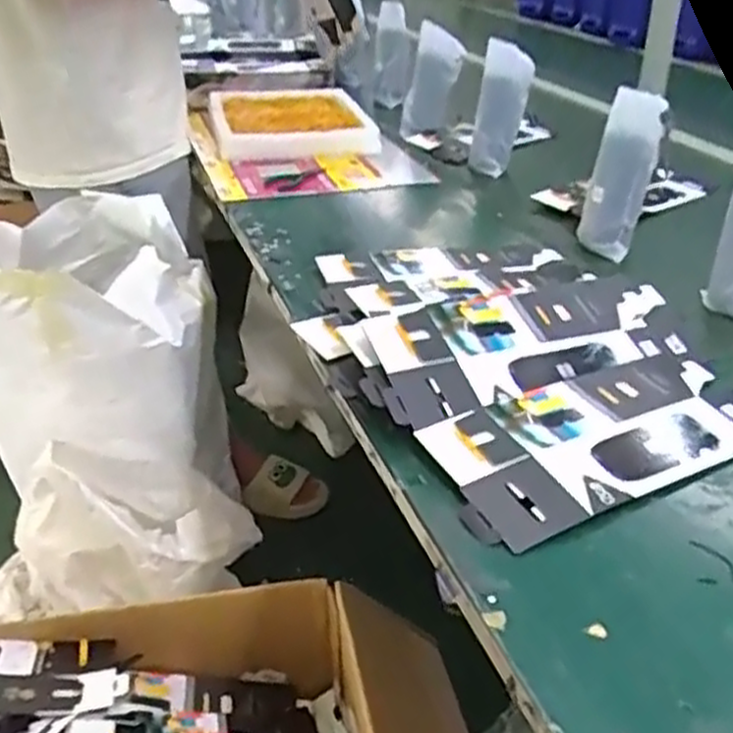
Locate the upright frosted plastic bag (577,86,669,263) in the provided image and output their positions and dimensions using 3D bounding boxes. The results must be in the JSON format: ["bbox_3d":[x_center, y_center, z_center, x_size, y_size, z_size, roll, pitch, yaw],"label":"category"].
[{"bbox_3d":[0.335,-0.247,1.033,0.085,0.201,0.056,11,33,17],"label":"upright frosted plastic bag"}]

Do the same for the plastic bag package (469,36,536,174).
[{"bbox_3d":[0.234,-0.449,1.356,0.092,0.201,0.066,8,33,13],"label":"plastic bag package"}]

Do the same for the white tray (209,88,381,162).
[{"bbox_3d":[-0.161,-0.498,1.565,0.292,0.054,0.437,-8,33,-14],"label":"white tray"}]

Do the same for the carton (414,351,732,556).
[{"bbox_3d":[0.210,0.056,0.682,0.332,0.018,0.142,-16,35,-25],"label":"carton"}]

